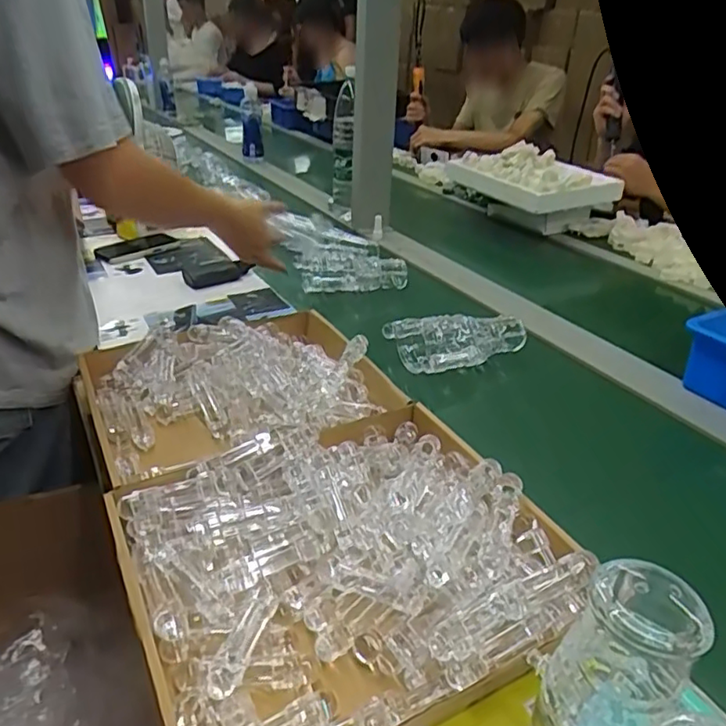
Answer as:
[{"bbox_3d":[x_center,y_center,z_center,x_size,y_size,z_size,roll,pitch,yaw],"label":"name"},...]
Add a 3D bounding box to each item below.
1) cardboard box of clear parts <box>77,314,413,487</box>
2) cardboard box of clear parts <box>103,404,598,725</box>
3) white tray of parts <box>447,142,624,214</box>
[{"bbox_3d":[-0.134,0.039,0.696,0.320,0.079,0.284,-13,33,-24],"label":"cardboard box of clear parts"},{"bbox_3d":[-0.017,0.155,0.481,0.301,0.074,0.274,-14,33,-27],"label":"cardboard box of clear parts"},{"bbox_3d":[0.390,-0.450,1.457,0.253,0.081,0.387,-9,32,-18],"label":"white tray of parts"}]

